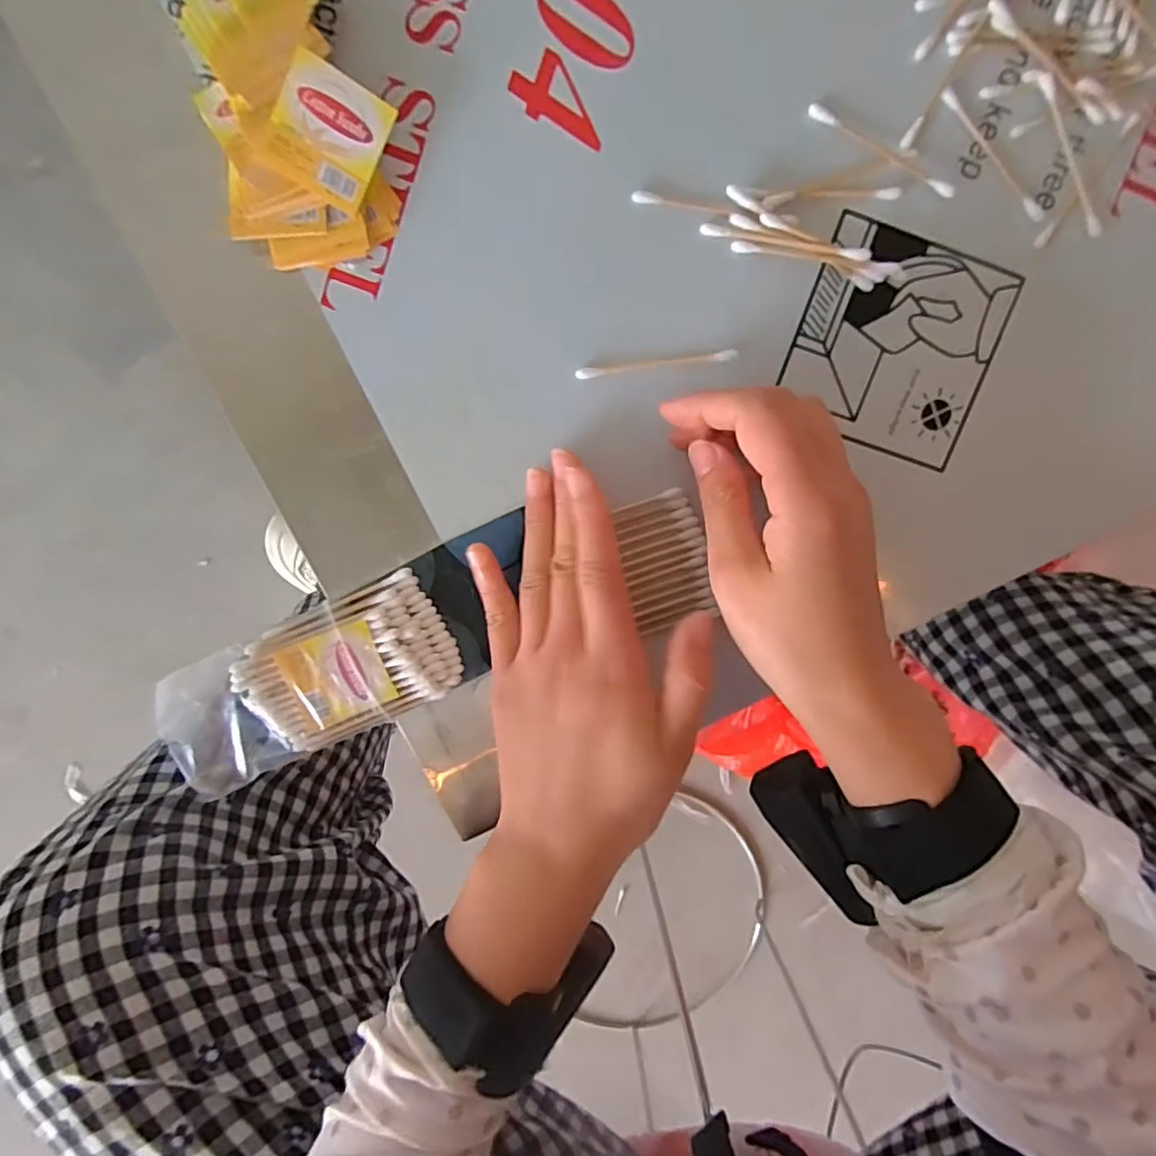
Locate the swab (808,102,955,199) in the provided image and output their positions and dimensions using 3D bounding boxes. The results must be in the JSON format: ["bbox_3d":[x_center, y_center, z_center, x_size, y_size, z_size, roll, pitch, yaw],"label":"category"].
[{"bbox_3d":[0.130,-0.183,0.255,0.071,0.004,0.008,27,94,-5],"label":"swab"}]

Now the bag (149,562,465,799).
[{"bbox_3d":[-0.122,0.048,0.271,0.130,0.013,0.058,-24,96,0],"label":"bag"}]

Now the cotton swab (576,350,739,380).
[{"bbox_3d":[0.035,-0.094,0.264,0.071,0.004,0.005,-7,96,-2],"label":"cotton swab"}]

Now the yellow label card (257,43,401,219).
[{"bbox_3d":[-0.098,-0.175,0.236,0.040,0.004,0.042,26,104,-19],"label":"yellow label card"}]

